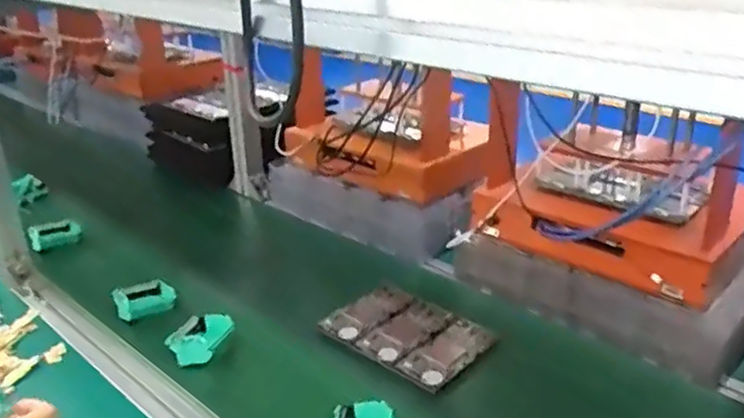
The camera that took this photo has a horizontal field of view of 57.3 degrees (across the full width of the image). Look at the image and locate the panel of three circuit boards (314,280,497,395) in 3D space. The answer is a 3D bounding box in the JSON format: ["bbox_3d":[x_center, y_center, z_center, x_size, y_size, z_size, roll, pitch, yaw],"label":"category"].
[{"bbox_3d":[0.045,0.158,0.886,0.200,0.011,0.133,19,31,41],"label":"panel of three circuit boards"}]

